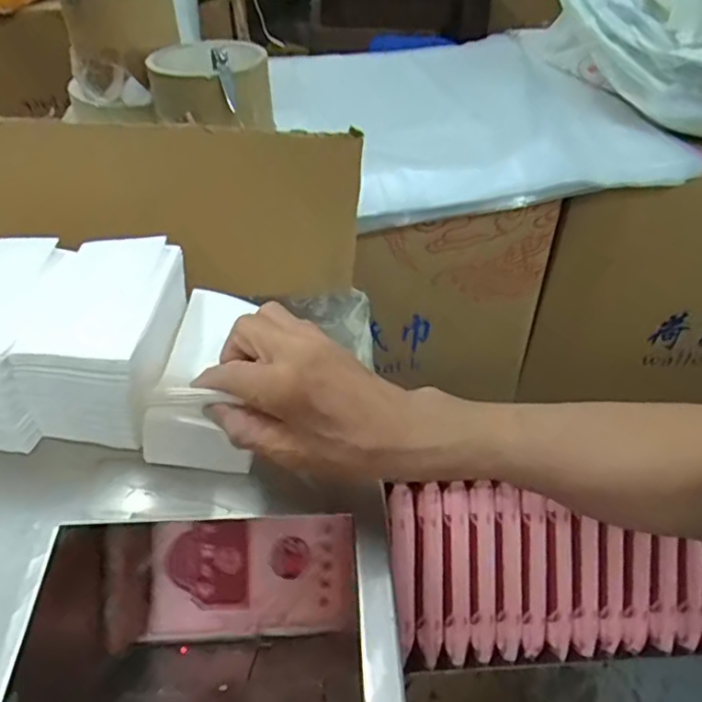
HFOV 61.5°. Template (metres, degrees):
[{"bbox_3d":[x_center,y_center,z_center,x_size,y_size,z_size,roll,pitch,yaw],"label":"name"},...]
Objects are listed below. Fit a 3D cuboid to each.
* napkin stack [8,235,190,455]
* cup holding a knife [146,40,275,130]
[{"bbox_3d":[-0.155,-0.004,0.384,0.085,0.101,0.106,4,43,4],"label":"napkin stack"},{"bbox_3d":[-0.114,-0.225,0.492,0.082,0.058,0.083,0,43,0],"label":"cup holding a knife"}]

